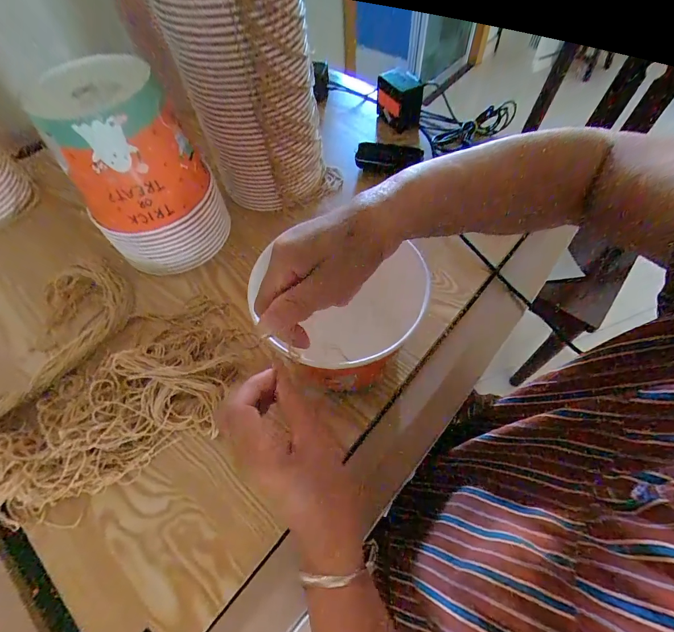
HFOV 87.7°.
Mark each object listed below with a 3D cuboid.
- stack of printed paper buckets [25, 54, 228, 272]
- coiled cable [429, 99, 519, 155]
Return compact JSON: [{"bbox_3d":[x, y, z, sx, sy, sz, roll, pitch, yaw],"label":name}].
[{"bbox_3d":[-0.251,-0.194,0.450,0.144,0.209,0.176,-28,61,-13],"label":"stack of printed paper buckets"},{"bbox_3d":[0.249,-0.341,0.632,0.186,0.054,0.019,-27,64,-13],"label":"coiled cable"}]

